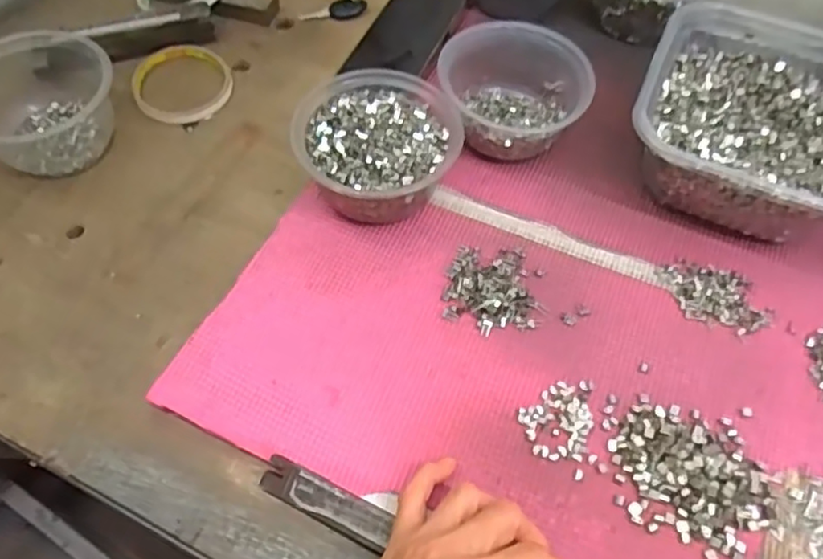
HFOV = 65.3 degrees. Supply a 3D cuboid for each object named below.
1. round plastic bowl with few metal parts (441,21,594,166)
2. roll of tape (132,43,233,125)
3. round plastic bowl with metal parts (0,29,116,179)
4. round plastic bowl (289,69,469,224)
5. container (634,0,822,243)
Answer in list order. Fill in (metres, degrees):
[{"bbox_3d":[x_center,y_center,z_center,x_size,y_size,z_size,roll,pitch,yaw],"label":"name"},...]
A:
[{"bbox_3d":[0.078,-0.141,0.496,0.111,0.070,0.091,-5,60,-3],"label":"round plastic bowl with few metal parts"},{"bbox_3d":[-0.197,-0.170,0.553,0.083,0.011,0.087,0,60,0],"label":"roll of tape"},{"bbox_3d":[-0.295,-0.144,0.501,0.110,0.064,0.120,0,60,0],"label":"round plastic bowl with metal parts"},{"bbox_3d":[-0.022,-0.095,0.471,0.111,0.059,0.109,0,60,0],"label":"round plastic bowl"},{"bbox_3d":[0.257,-0.117,0.480,0.169,0.076,0.174,23,62,13],"label":"container"}]

